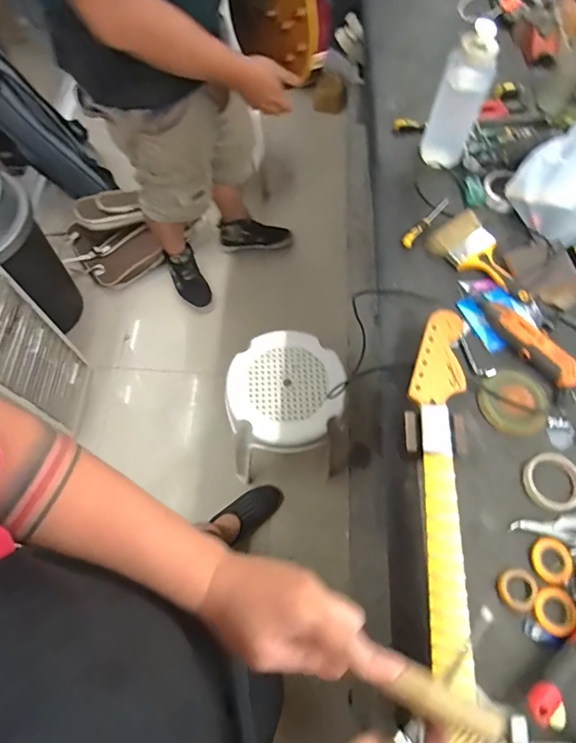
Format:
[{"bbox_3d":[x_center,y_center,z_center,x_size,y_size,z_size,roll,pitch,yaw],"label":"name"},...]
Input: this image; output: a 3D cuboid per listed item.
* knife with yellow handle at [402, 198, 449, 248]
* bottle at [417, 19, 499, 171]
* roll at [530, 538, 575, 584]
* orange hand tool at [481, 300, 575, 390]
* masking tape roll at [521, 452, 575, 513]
[{"bbox_3d":[0.300,-0.322,0.951,0.025,0.023,0.173,40,71,16],"label":"knife with yellow handle"},{"bbox_3d":[0.355,-0.563,0.923,0.074,0.257,0.079,-33,70,-15],"label":"bottle"},{"bbox_3d":[0.402,0.286,0.676,0.068,0.015,0.062,0,66,-1],"label":"roll"},{"bbox_3d":[0.436,-0.057,0.806,0.052,0.038,0.215,-34,70,-15],"label":"orange hand tool"},{"bbox_3d":[0.427,0.177,0.716,0.088,0.024,0.091,0,66,-1],"label":"masking tape roll"}]

